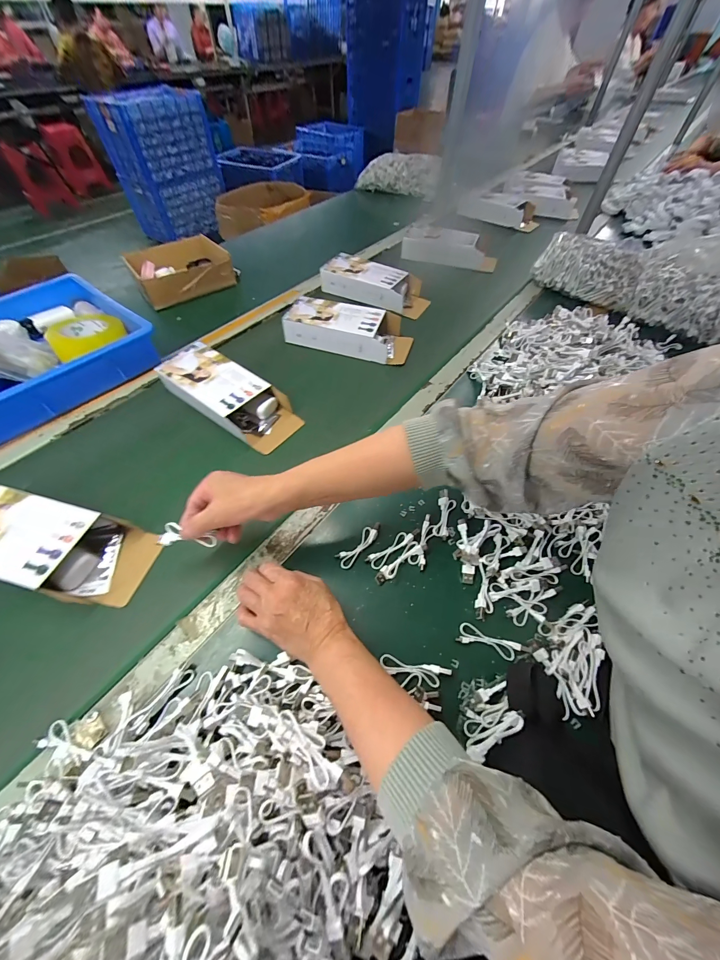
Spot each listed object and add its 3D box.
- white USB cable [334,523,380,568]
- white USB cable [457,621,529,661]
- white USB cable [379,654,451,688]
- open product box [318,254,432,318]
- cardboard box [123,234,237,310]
[{"bbox_3d":[0.000,0.084,0.431,0.022,0.019,0.072,37,63,22],"label":"white USB cable"},{"bbox_3d":[0.149,0.183,0.370,0.076,0.009,0.022,15,57,9],"label":"white USB cable"},{"bbox_3d":[0.059,0.203,0.351,0.073,0.012,0.019,13,57,8],"label":"white USB cable"},{"bbox_3d":[0.040,-0.469,0.788,0.249,0.061,0.112,23,58,14],"label":"open product box"},{"bbox_3d":[-0.438,-0.517,0.808,0.204,0.063,0.203,-31,60,-20],"label":"cardboard box"}]

